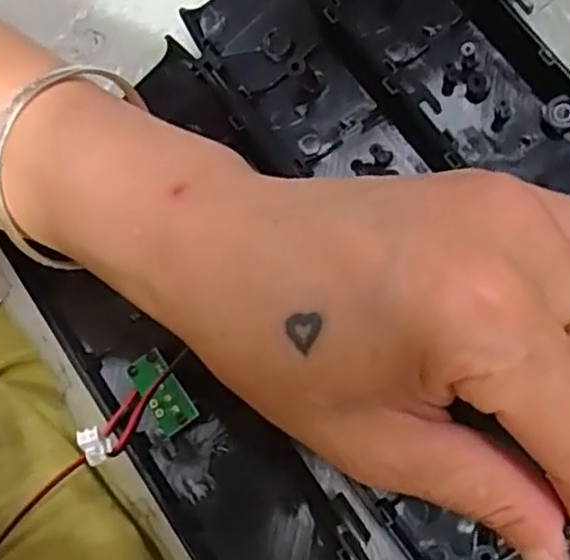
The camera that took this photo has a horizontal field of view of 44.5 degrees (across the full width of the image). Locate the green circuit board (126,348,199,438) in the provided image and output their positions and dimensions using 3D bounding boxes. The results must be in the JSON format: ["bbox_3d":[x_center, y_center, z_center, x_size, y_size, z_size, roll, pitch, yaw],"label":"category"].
[{"bbox_3d":[-0.046,0.041,0.253,0.016,0.004,0.029,-33,90,11],"label":"green circuit board"}]

